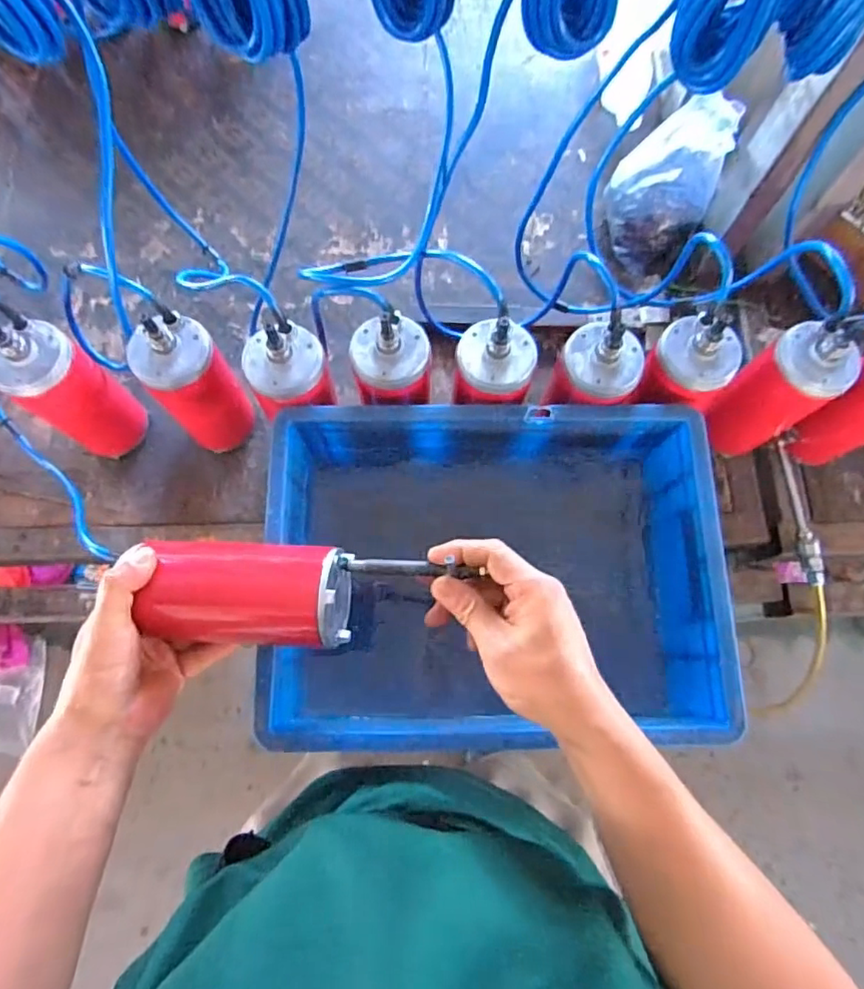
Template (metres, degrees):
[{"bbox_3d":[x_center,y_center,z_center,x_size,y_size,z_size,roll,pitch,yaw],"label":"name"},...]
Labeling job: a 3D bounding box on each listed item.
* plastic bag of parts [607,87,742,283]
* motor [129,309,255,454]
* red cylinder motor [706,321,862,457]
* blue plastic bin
[{"bbox_3d":[0.285,-0.386,0.694,0.130,0.156,0.147,25,76,6],"label":"plastic bag of parts"},{"bbox_3d":[-0.237,-0.109,0.585,0.072,0.201,0.067,0,75,0],"label":"motor"},{"bbox_3d":[0.349,-0.100,0.593,0.077,0.183,0.075,0,75,0],"label":"red cylinder motor"},{"bbox_3d":[0.054,0.081,0.572,0.396,0.173,0.294,0,75,-1],"label":"blue plastic bin"}]

